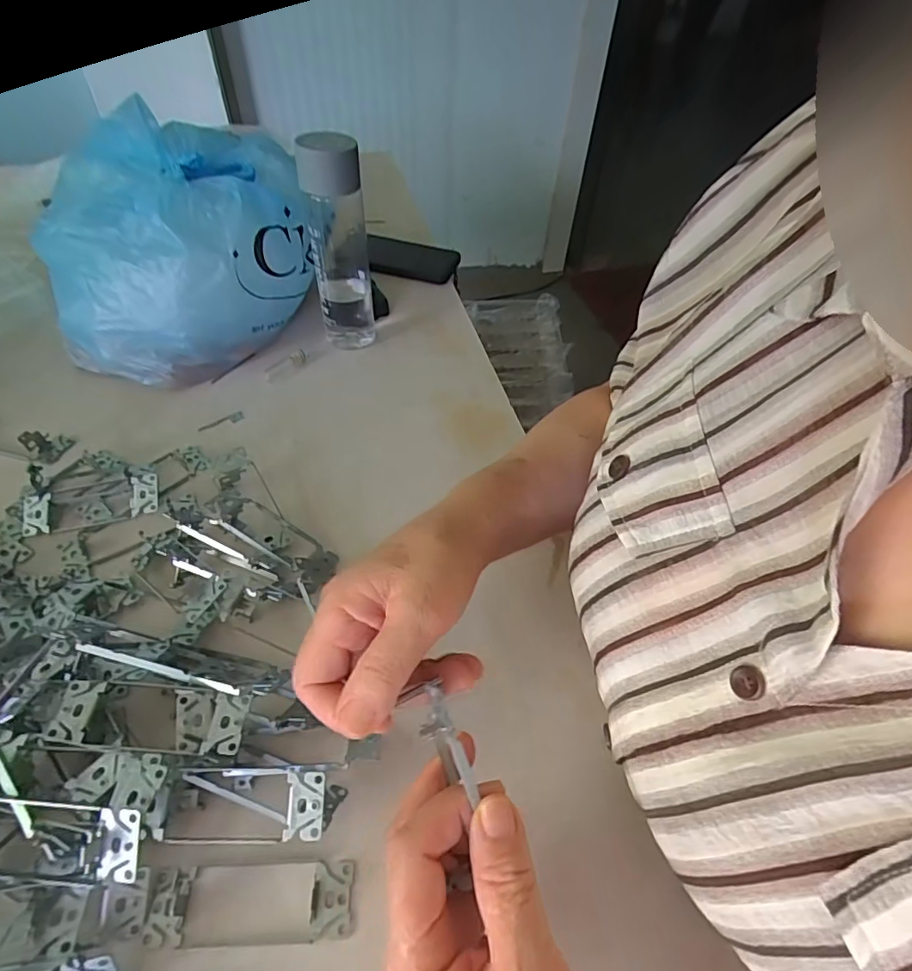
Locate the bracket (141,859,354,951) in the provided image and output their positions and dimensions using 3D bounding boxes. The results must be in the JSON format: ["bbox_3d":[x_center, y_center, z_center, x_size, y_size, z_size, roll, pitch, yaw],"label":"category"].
[{"bbox_3d":[-0.110,0.221,0.278,0.106,0.009,0.035,1,50,-6],"label":"bracket"}]

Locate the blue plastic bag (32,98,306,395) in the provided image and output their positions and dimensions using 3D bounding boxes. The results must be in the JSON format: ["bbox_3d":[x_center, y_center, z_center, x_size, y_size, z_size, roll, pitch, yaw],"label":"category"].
[{"bbox_3d":[-0.290,-0.249,0.562,0.259,0.158,0.227,-19,54,-21],"label":"blue plastic bag"}]

